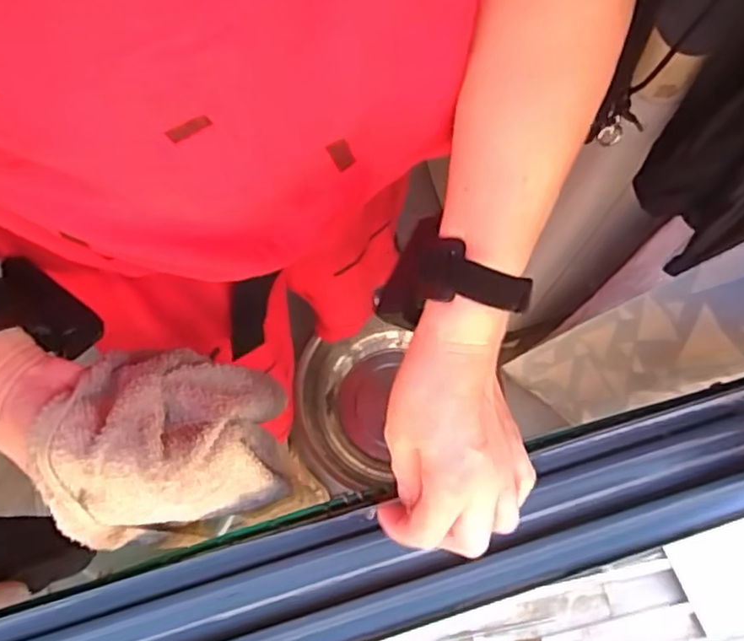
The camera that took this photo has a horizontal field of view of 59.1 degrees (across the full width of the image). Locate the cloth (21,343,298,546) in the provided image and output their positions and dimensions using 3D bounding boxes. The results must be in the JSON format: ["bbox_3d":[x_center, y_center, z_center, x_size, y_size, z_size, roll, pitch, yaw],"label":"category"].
[{"bbox_3d":[-0.120,0.072,0.403,0.097,0.154,0.112,-2,71,-1],"label":"cloth"}]

